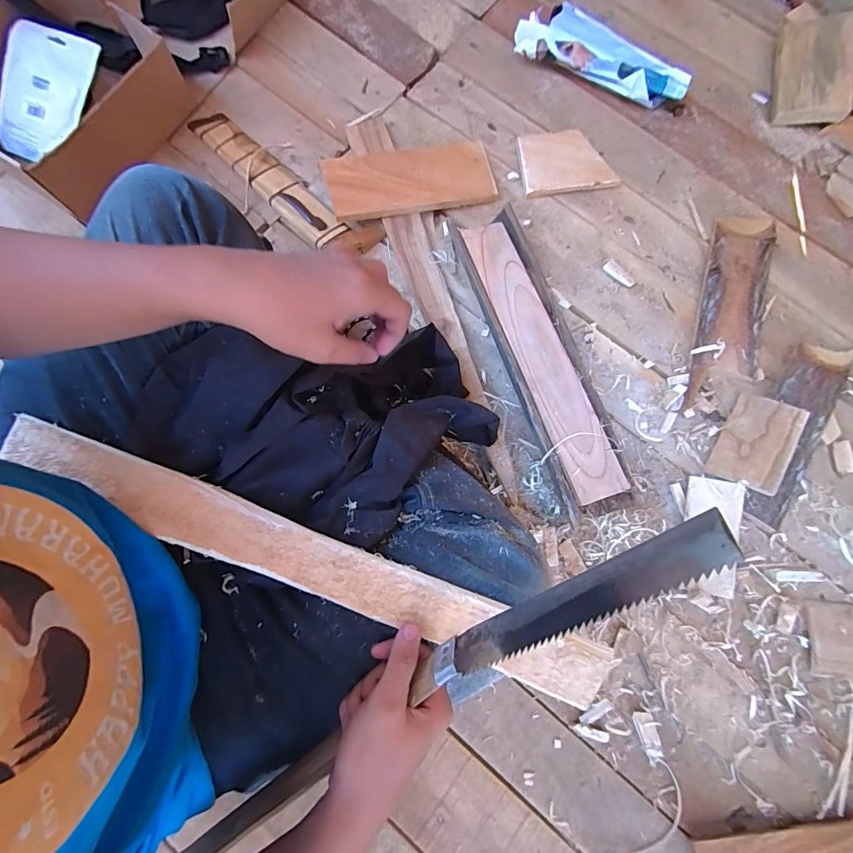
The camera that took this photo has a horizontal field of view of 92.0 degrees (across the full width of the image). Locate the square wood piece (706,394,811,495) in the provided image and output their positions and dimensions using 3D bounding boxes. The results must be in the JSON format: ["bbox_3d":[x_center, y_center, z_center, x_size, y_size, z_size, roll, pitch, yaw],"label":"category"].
[{"bbox_3d":[0.416,0.019,0.518,0.074,0.007,0.123,27,78,36],"label":"square wood piece"}]

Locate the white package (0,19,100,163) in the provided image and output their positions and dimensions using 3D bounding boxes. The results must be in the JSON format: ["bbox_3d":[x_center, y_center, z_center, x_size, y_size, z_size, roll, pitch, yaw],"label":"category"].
[{"bbox_3d":[-0.574,-0.497,0.618,0.133,0.014,0.191,19,97,1],"label":"white package"}]

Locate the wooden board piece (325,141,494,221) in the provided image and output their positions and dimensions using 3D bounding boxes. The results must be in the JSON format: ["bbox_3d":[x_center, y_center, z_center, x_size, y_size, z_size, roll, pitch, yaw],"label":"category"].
[{"bbox_3d":[-0.022,-0.356,0.594,0.238,0.013,0.098,-13,84,-9],"label":"wooden board piece"}]

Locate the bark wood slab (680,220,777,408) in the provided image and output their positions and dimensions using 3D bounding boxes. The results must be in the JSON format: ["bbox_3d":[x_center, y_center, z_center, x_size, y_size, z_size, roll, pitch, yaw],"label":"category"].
[{"bbox_3d":[0.427,-0.164,0.574,0.083,0.024,0.301,17,79,3],"label":"bark wood slab"}]

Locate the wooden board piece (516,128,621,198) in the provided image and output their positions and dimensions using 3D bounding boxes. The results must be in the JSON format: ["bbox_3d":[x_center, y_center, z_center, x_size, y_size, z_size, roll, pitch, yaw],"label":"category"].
[{"bbox_3d":[0.207,-0.393,0.614,0.132,0.017,0.093,-9,79,-2],"label":"wooden board piece"}]

